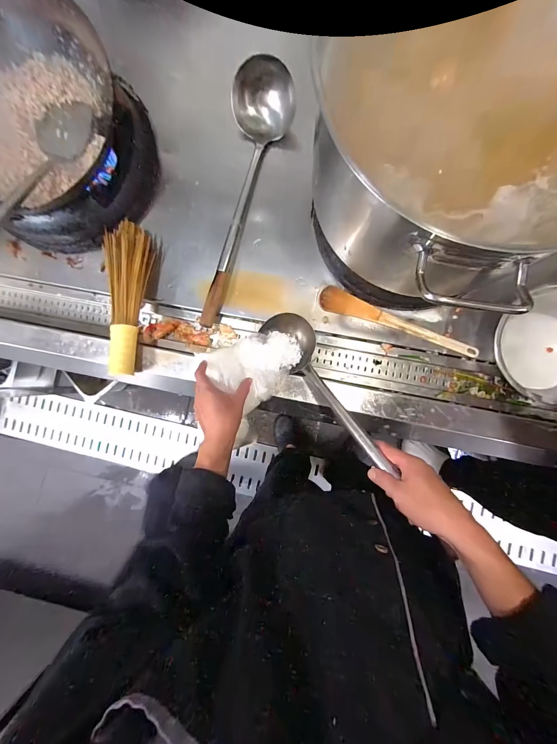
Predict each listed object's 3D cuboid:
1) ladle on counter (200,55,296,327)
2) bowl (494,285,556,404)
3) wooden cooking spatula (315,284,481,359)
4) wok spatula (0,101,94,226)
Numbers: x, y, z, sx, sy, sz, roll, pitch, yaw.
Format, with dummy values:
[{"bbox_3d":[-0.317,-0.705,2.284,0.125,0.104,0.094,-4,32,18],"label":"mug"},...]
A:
[{"bbox_3d":[-0.070,-0.341,0.599,0.116,0.088,0.501,11,89,4],"label":"ladle on counter"},{"bbox_3d":[0.505,-0.044,0.553,0.194,0.065,0.193,0,88,4],"label":"bowl"},{"bbox_3d":[0.244,-0.104,0.613,0.327,0.017,0.047,20,89,4],"label":"wooden cooking spatula"},{"bbox_3d":[-0.441,-0.286,0.484,0.107,0.057,0.496,5,62,4],"label":"wok spatula"}]

